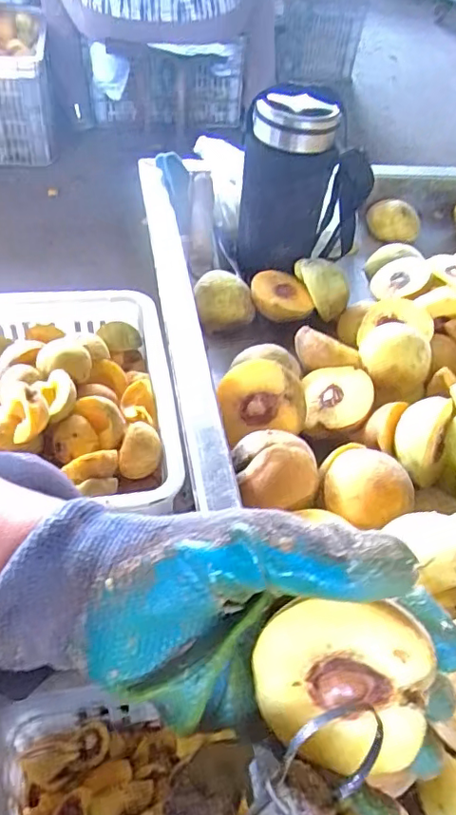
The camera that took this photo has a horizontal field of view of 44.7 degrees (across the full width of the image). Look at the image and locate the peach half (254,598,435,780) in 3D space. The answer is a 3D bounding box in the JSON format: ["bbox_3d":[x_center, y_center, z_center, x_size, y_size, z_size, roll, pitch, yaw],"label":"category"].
[{"bbox_3d":[0.043,0.096,0.211,0.060,0.060,0.032,12,10,12],"label":"peach half"}]

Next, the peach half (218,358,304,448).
[{"bbox_3d":[0.026,-0.008,0.431,0.063,0.057,0.022,-10,4,16],"label":"peach half"}]

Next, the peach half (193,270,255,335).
[{"bbox_3d":[-0.003,-0.104,0.543,0.057,0.035,0.052,-4,48,-11],"label":"peach half"}]

